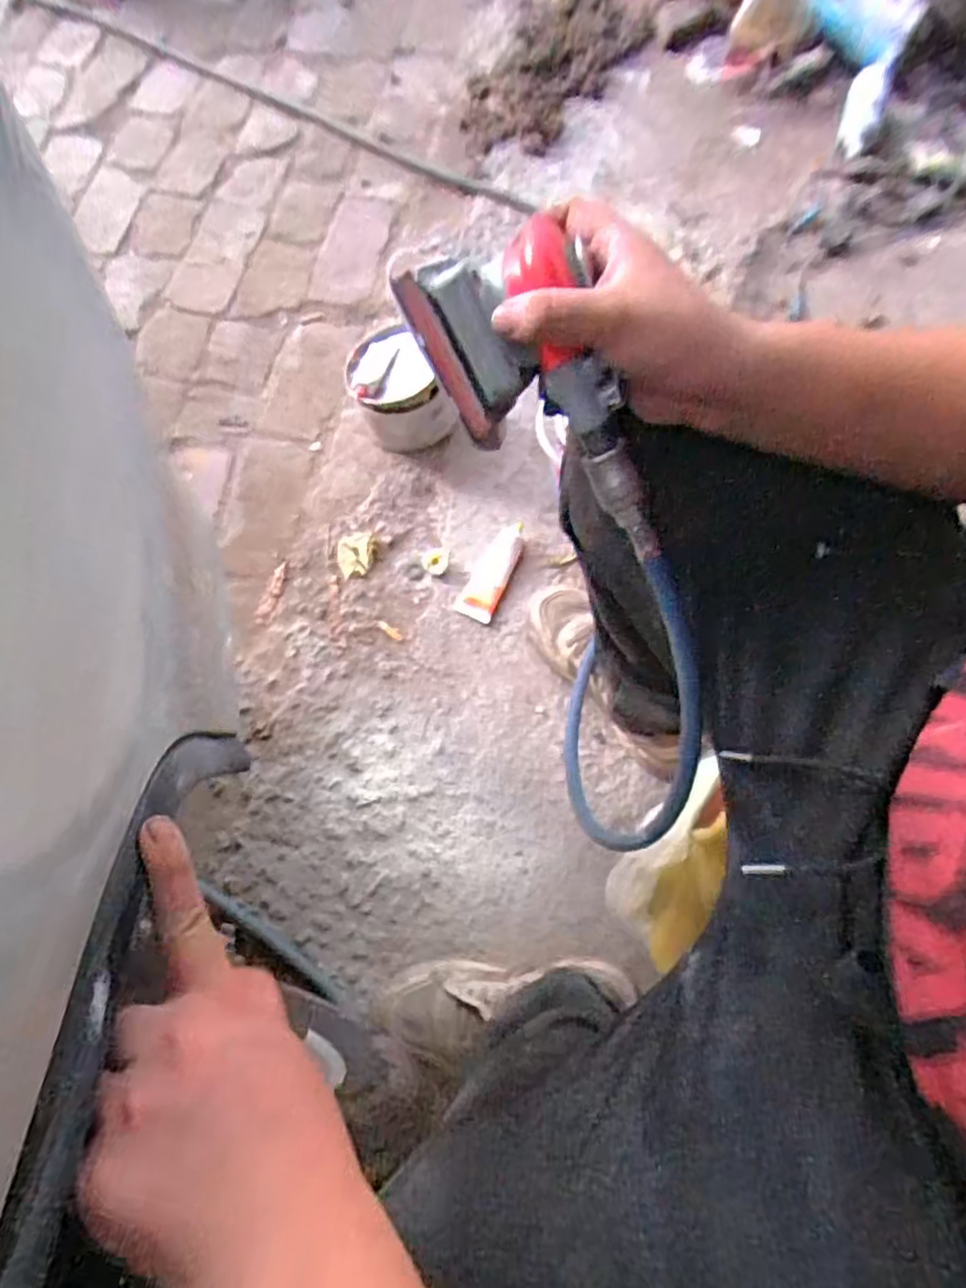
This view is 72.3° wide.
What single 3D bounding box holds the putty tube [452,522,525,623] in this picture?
[{"bbox_3d":[0.015,-0.102,0.920,0.050,0.029,0.143,22,72,9],"label":"putty tube"}]

